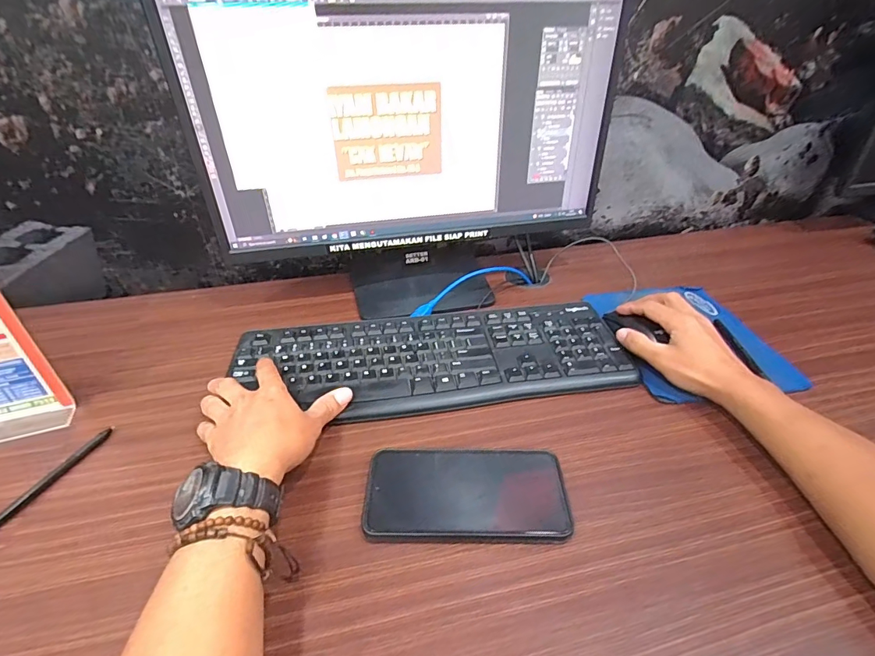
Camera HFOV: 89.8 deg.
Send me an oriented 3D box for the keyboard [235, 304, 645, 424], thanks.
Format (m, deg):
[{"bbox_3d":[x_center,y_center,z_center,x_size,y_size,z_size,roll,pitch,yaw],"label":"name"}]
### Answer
[{"bbox_3d":[-0.008,0.027,0.502,0.425,0.016,0.158,-3,36,-2],"label":"keyboard"}]

